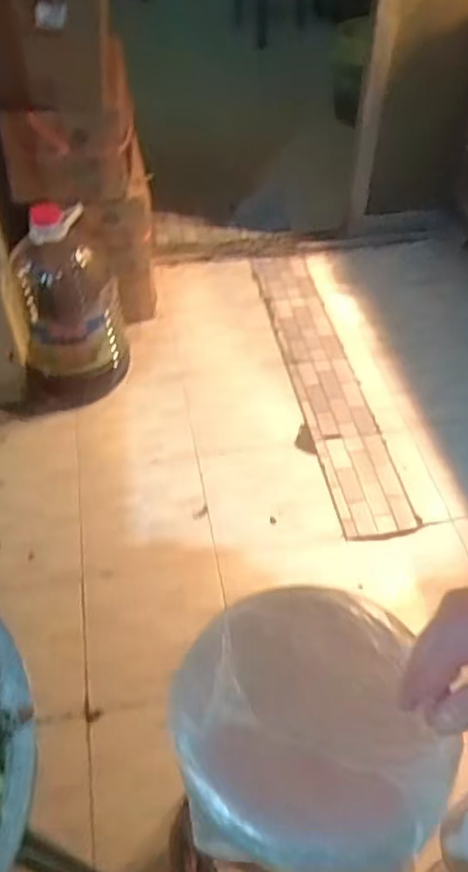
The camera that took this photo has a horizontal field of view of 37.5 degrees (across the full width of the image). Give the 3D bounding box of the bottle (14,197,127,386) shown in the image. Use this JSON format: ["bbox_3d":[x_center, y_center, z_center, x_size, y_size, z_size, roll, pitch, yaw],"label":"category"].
[{"bbox_3d":[-0.410,-0.336,1.735,0.247,0.456,0.228,-10,49,-9],"label":"bottle"}]

